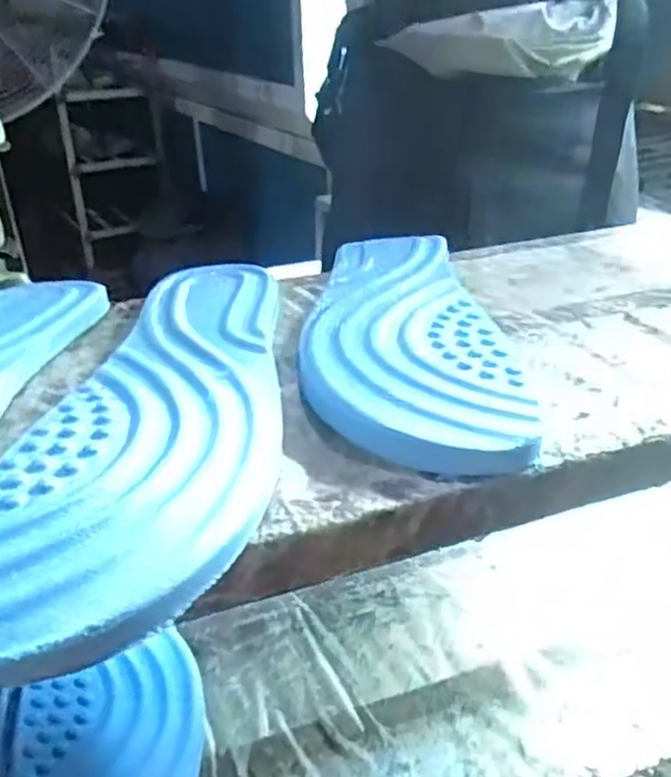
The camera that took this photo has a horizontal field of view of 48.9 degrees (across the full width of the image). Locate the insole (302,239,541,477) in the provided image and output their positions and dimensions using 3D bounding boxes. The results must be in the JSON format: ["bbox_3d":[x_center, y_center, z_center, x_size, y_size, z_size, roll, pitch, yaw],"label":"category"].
[{"bbox_3d":[0.026,-0.028,0.308,0.075,0.011,0.203,-2,29,-1],"label":"insole"}]

